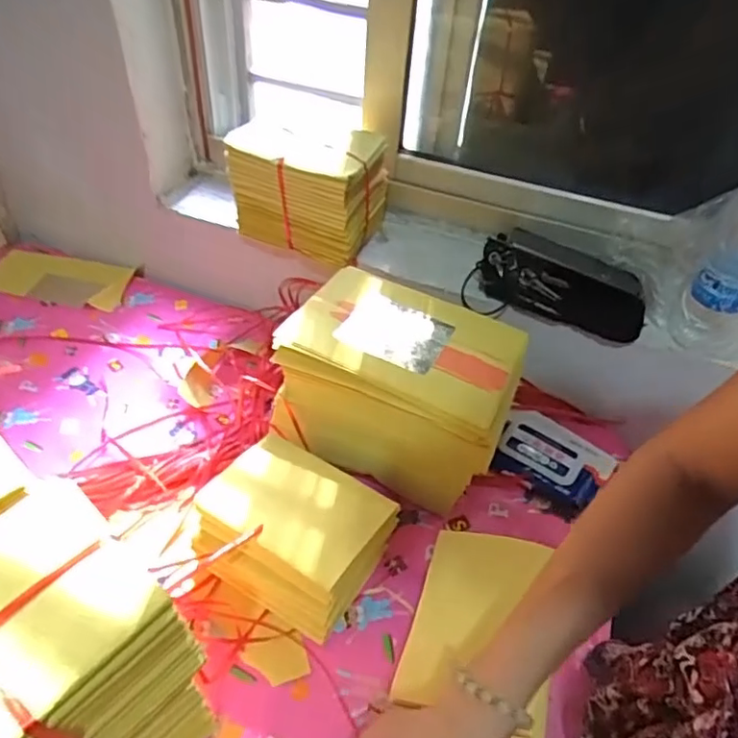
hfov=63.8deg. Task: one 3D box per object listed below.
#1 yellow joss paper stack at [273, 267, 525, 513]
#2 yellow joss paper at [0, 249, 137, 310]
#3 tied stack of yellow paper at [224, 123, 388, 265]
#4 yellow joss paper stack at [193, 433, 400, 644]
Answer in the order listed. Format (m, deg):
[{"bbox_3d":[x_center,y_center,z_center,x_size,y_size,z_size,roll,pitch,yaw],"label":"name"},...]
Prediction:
[{"bbox_3d":[0.038,0.019,0.684,0.239,0.163,0.168,18,45,17],"label":"yellow joss paper stack"},{"bbox_3d":[-0.490,-0.144,0.955,0.221,0.029,0.121,13,43,5],"label":"yellow joss paper"},{"bbox_3d":[-0.073,-0.242,0.762,0.176,0.150,0.130,19,45,18],"label":"tied stack of yellow paper"},{"bbox_3d":[-0.070,0.164,0.596,0.165,0.112,0.131,20,46,19],"label":"yellow joss paper stack"}]

